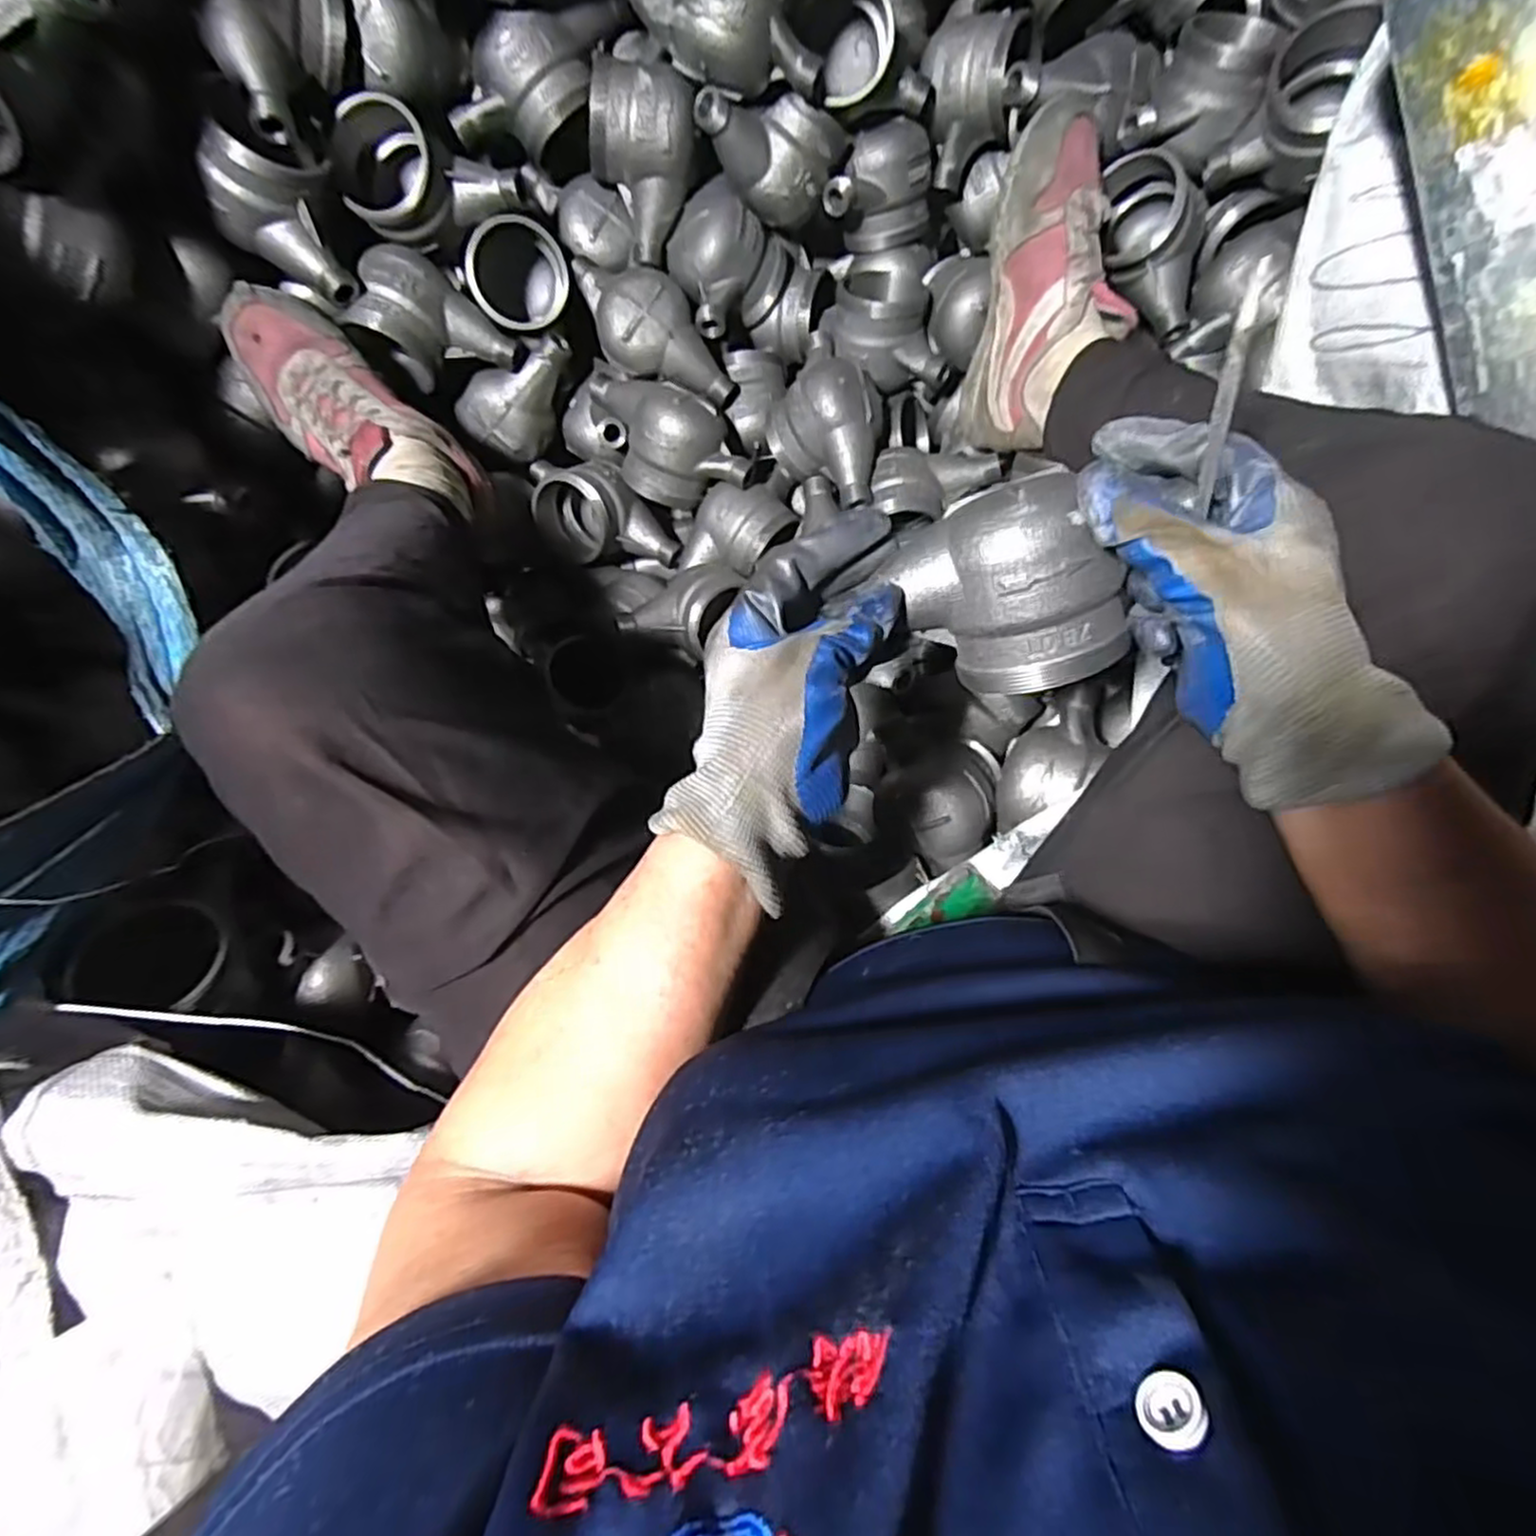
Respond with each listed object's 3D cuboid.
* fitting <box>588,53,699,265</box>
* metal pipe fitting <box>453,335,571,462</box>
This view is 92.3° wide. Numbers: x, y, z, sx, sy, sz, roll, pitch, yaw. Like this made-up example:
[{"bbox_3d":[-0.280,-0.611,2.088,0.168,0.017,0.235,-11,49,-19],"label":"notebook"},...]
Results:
[{"bbox_3d":[-0.099,-0.495,0.600,0.079,0.122,0.074,-11,52,-1],"label":"fitting"},{"bbox_3d":[-0.219,-0.333,0.660,0.064,0.058,0.107,39,92,-1],"label":"metal pipe fitting"}]

